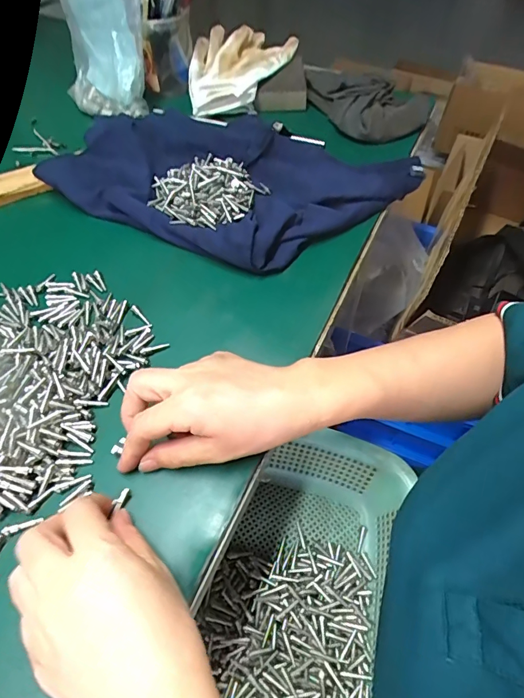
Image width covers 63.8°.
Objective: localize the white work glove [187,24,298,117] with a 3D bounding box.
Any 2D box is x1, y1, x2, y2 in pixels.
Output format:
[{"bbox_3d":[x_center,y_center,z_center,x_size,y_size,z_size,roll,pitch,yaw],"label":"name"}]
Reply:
[{"bbox_3d":[-0.041,-0.389,0.578,0.125,0.039,0.182,20,58,12],"label":"white work glove"}]

